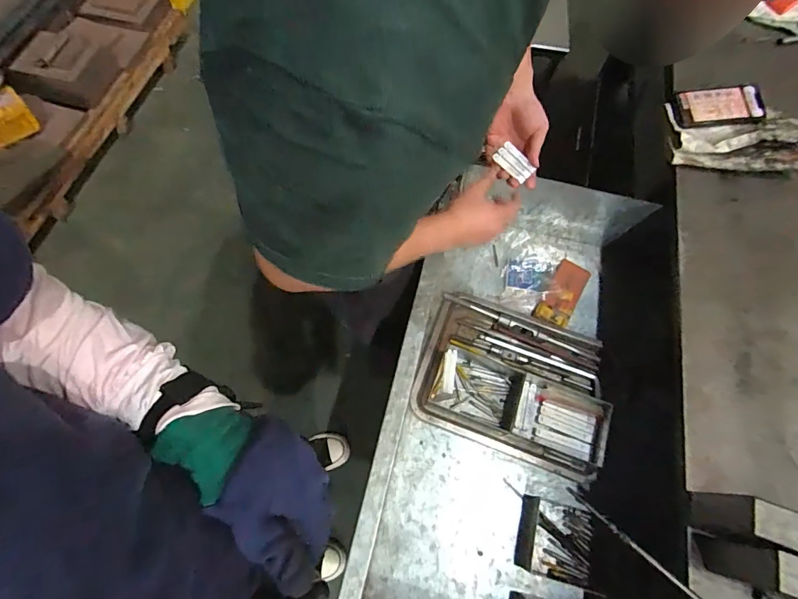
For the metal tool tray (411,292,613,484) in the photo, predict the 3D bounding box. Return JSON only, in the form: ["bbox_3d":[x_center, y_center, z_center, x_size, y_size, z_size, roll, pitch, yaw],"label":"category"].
[{"bbox_3d":[0.206,0.147,0.766,0.332,0.033,0.252,19,68,6],"label":"metal tool tray"}]

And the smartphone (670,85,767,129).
[{"bbox_3d":[0.573,-0.346,0.757,0.157,0.011,0.077,-8,77,-2],"label":"smartphone"}]

